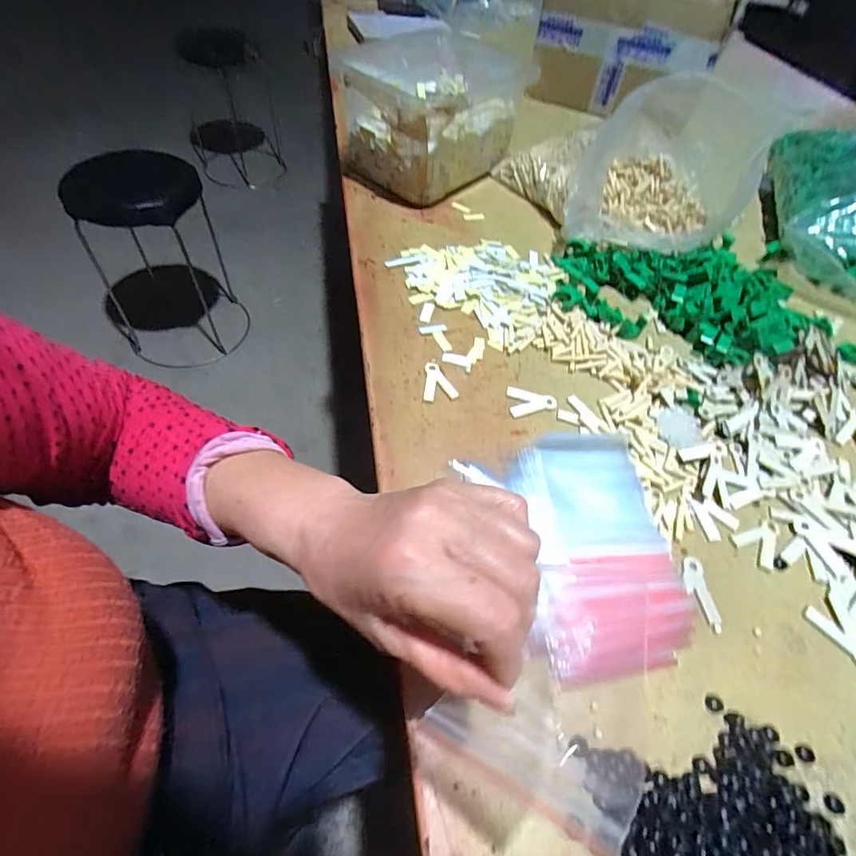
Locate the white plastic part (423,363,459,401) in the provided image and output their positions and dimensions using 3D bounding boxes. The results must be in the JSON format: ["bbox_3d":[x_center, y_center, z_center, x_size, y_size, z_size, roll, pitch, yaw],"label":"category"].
[{"bbox_3d":[0.012,-0.042,0.405,0.030,0.004,0.044,5,54,-3],"label":"white plastic part"}]

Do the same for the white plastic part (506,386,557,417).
[{"bbox_3d":[0.095,-0.024,0.405,0.044,0.004,0.031,0,55,-7],"label":"white plastic part"}]

